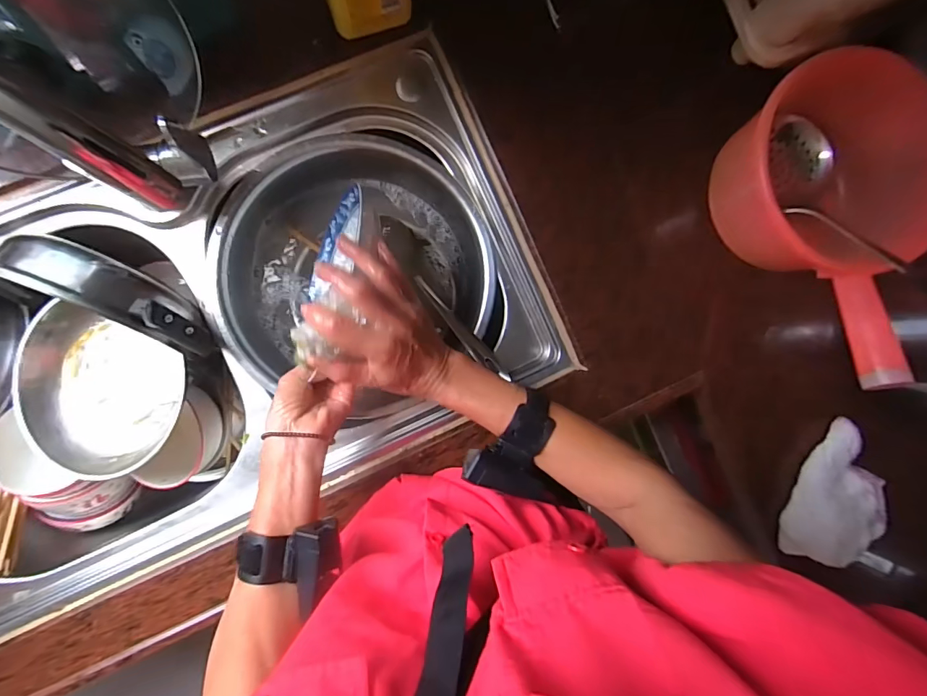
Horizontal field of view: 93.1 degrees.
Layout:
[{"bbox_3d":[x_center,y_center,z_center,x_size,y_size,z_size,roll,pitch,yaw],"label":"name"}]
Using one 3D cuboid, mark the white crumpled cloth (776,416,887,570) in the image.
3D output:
[{"bbox_3d":[0.458,0.182,0.528,0.101,0.038,0.166,27,88,-5],"label":"white crumpled cloth"}]

